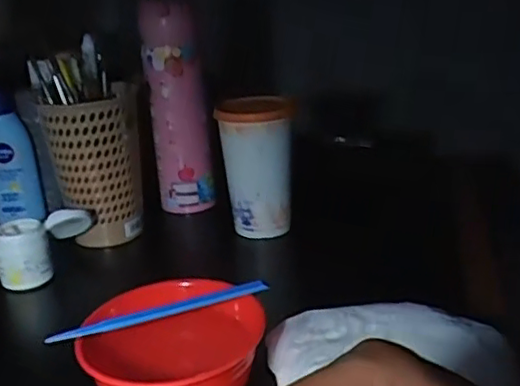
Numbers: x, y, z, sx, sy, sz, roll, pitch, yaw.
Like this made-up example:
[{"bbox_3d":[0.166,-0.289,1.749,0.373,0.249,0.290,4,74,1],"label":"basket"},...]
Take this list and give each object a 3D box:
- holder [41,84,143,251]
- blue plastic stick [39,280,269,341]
[{"bbox_3d":[-0.154,-0.025,0.602,0.086,0.138,0.081,-8,21,-12],"label":"holder"},{"bbox_3d":[-0.060,0.072,0.384,0.134,0.008,0.010,-10,21,-16],"label":"blue plastic stick"}]

